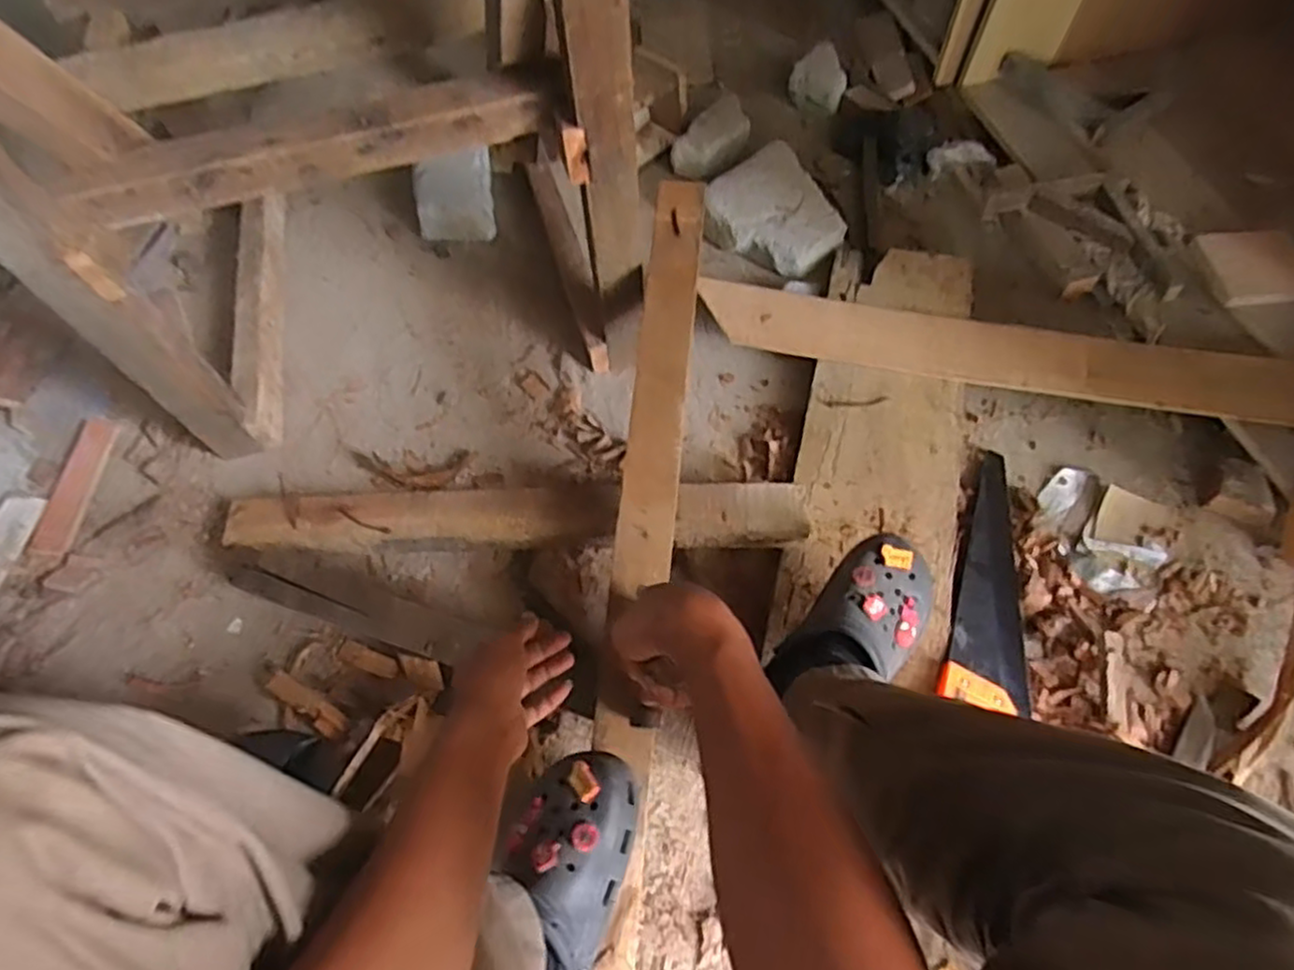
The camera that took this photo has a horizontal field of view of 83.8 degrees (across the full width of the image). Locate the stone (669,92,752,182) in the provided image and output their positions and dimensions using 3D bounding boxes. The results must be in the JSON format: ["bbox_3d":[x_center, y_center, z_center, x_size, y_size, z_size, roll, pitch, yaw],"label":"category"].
[{"bbox_3d":[0.102,-0.556,1.151,0.130,0.061,0.062,-33,64,-16],"label":"stone"}]

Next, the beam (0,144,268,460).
[{"bbox_3d":[-0.534,-0.173,0.715,0.042,0.521,0.079,36,68,20],"label":"beam"}]

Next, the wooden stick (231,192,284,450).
[{"bbox_3d":[-0.553,-0.261,1.036,0.052,0.066,0.477,-12,60,-5],"label":"wooden stick"}]

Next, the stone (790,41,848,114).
[{"bbox_3d":[0.295,-0.709,1.240,0.094,0.061,0.113,10,61,7],"label":"stone"}]

